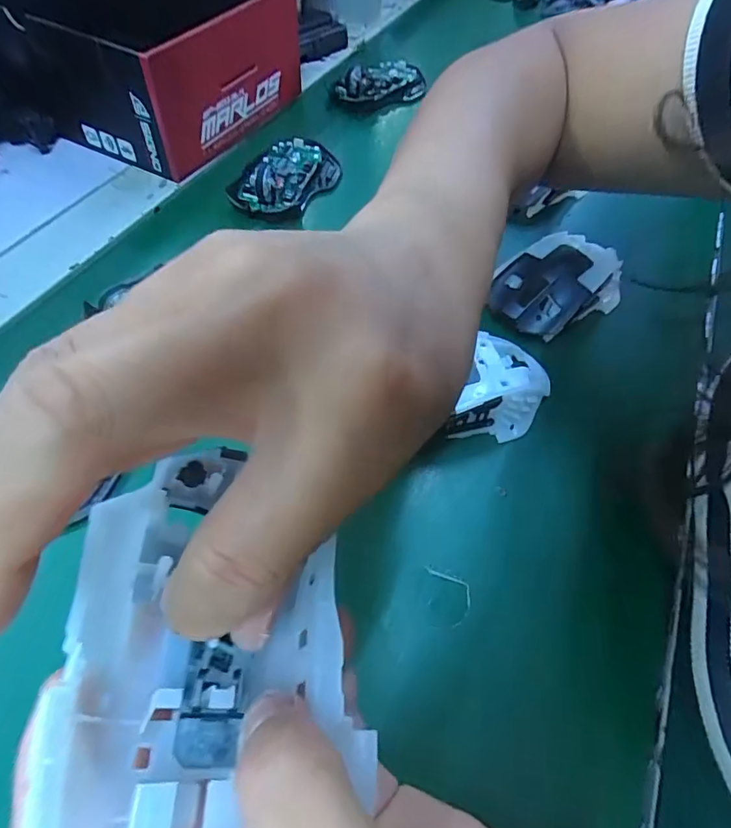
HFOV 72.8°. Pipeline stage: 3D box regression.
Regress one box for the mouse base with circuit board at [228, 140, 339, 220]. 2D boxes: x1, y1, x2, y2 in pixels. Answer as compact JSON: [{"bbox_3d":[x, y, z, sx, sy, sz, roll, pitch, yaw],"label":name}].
[{"bbox_3d":[-0.064,-0.201,0.398,0.070,0.023,0.106,18,57,8],"label":"mouse base with circuit board"}]

